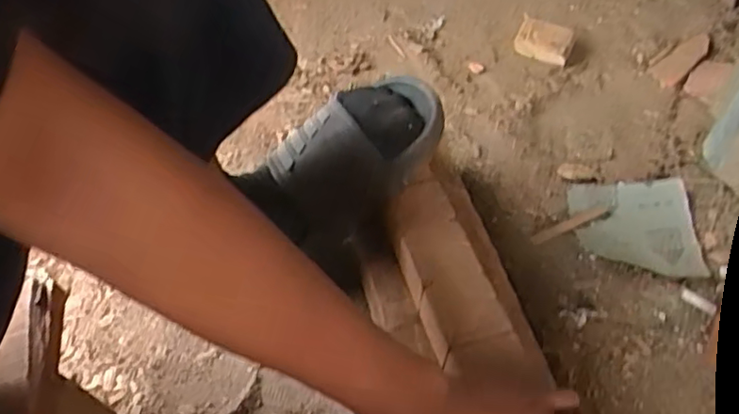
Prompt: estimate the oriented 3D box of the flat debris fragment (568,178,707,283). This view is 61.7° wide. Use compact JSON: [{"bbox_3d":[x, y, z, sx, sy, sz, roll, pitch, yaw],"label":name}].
[{"bbox_3d":[0.256,0.017,0.603,0.106,0.012,0.118,-4,50,9],"label":"flat debris fragment"}]

